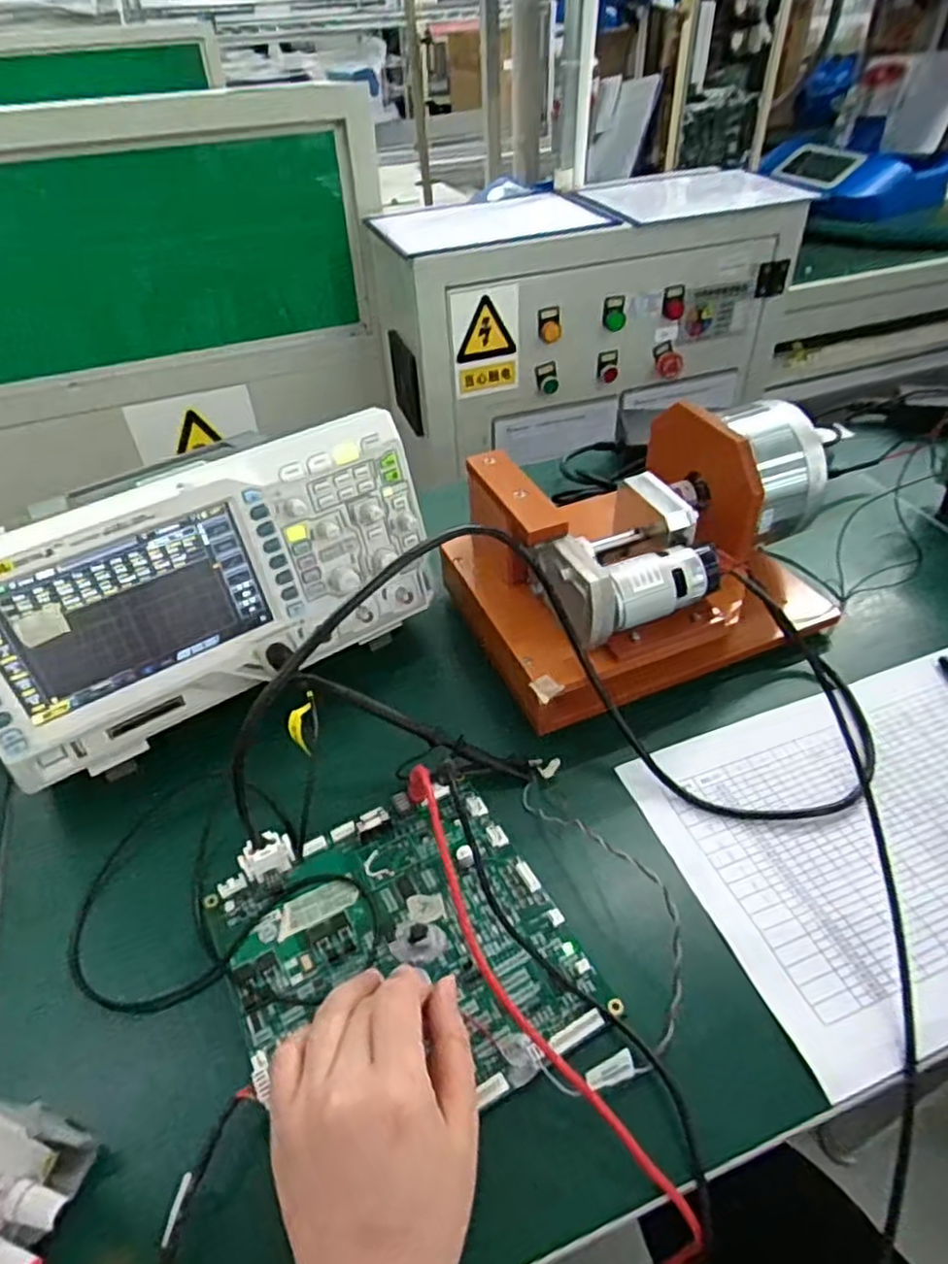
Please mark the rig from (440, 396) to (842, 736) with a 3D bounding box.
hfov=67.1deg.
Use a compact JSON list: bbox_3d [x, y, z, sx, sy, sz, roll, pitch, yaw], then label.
[{"bbox_3d":[0.140,-0.066,0.556,0.281,0.136,0.205,-17,45,-15],"label":"rig"}]

